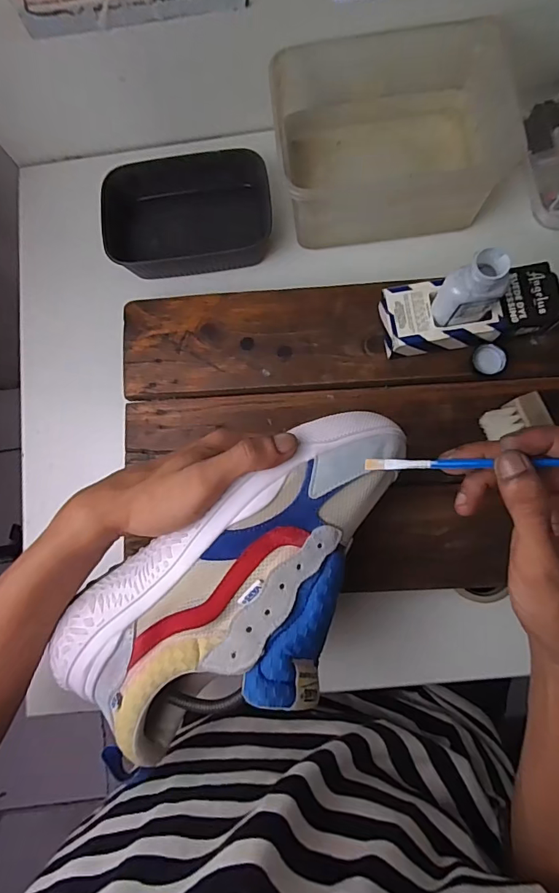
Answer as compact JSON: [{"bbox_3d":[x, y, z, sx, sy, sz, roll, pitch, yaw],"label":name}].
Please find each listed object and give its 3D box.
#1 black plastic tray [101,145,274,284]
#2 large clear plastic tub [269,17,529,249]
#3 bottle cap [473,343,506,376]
[{"bbox_3d":[-0.093,-0.237,0.476,0.169,0.051,0.107,-11,82,2],"label":"black plastic tray"},{"bbox_3d":[0.117,-0.296,0.460,0.226,0.113,0.151,-5,82,2],"label":"large clear plastic tub"},{"bbox_3d":[0.186,-0.077,0.409,0.024,0.014,0.027,-30,82,-1],"label":"bottle cap"}]

